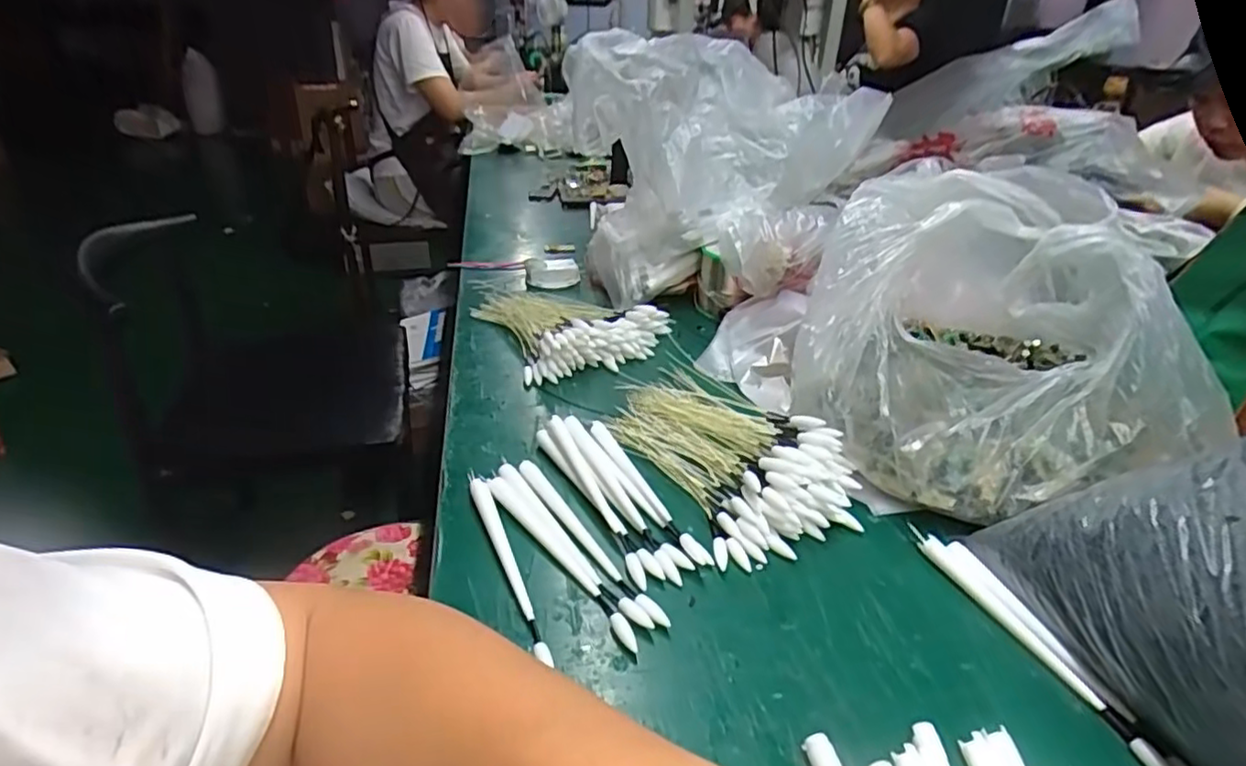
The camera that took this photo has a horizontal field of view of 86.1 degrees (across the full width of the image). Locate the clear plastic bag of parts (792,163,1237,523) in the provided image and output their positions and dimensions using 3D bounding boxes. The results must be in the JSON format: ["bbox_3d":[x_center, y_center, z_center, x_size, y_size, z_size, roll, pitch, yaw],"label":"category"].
[{"bbox_3d":[0.259,-0.029,0.476,0.243,0.185,0.218,14,31,19],"label":"clear plastic bag of parts"}]

